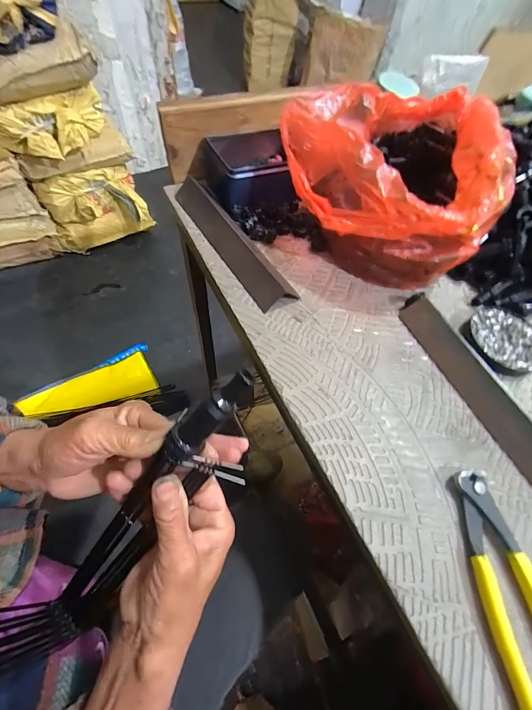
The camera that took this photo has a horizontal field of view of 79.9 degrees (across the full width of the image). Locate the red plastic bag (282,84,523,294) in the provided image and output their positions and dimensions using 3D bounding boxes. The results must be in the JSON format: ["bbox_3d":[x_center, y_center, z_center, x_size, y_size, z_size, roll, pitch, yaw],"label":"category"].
[{"bbox_3d":[0.163,-0.223,0.400,0.244,0.131,0.270,34,61,15],"label":"red plastic bag"}]

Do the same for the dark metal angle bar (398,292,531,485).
[{"bbox_3d":[0.227,0.054,0.307,0.026,0.031,0.289,-19,62,-17],"label":"dark metal angle bar"}]

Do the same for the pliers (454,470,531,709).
[{"bbox_3d":[0.180,0.174,0.235,0.047,0.013,0.163,-4,58,-8],"label":"pliers"}]

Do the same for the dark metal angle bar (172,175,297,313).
[{"bbox_3d":[-0.044,-0.147,0.396,0.044,0.026,0.232,-27,65,-21],"label":"dark metal angle bar"}]

